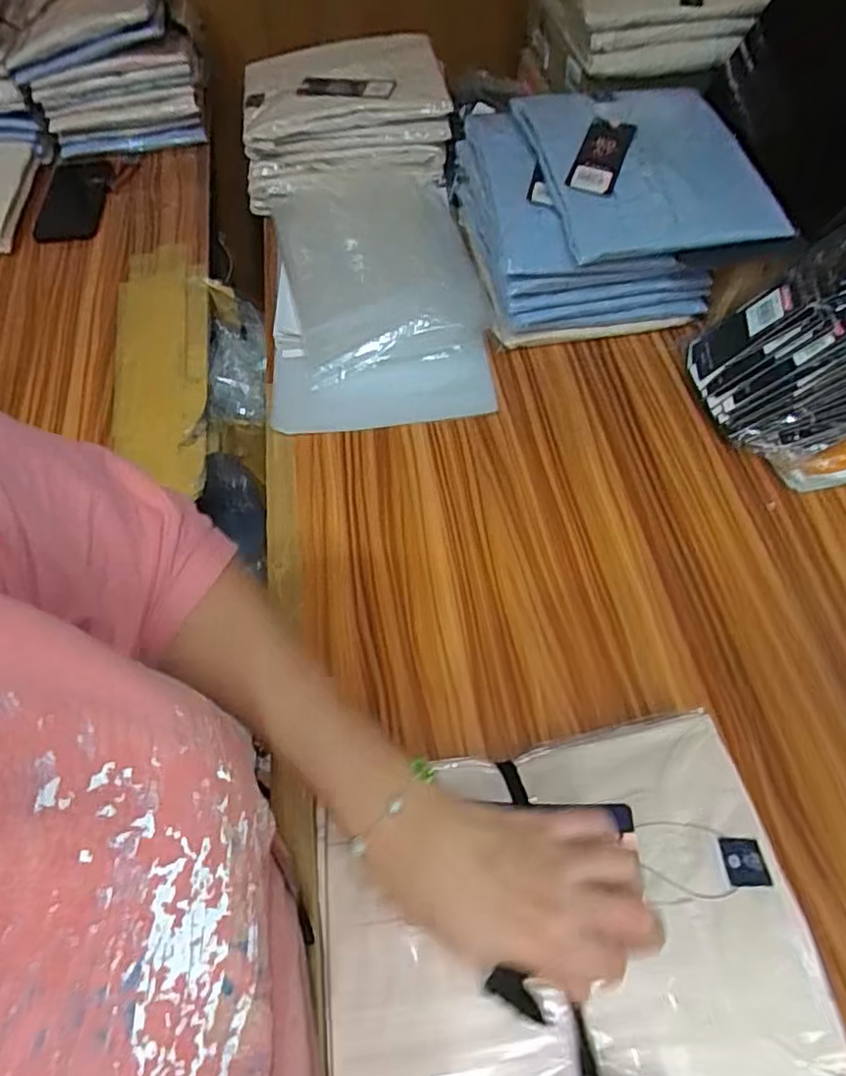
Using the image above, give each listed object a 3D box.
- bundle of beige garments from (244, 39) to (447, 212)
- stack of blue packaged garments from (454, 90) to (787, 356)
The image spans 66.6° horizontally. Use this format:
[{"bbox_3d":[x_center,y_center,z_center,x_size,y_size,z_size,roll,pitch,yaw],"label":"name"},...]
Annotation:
[{"bbox_3d":[-0.107,-0.551,0.836,0.263,0.083,0.187,-10,58,-4],"label":"bundle of beige garments"},{"bbox_3d":[0.188,-0.365,0.709,0.267,0.141,0.280,-5,58,-1],"label":"stack of blue packaged garments"}]

